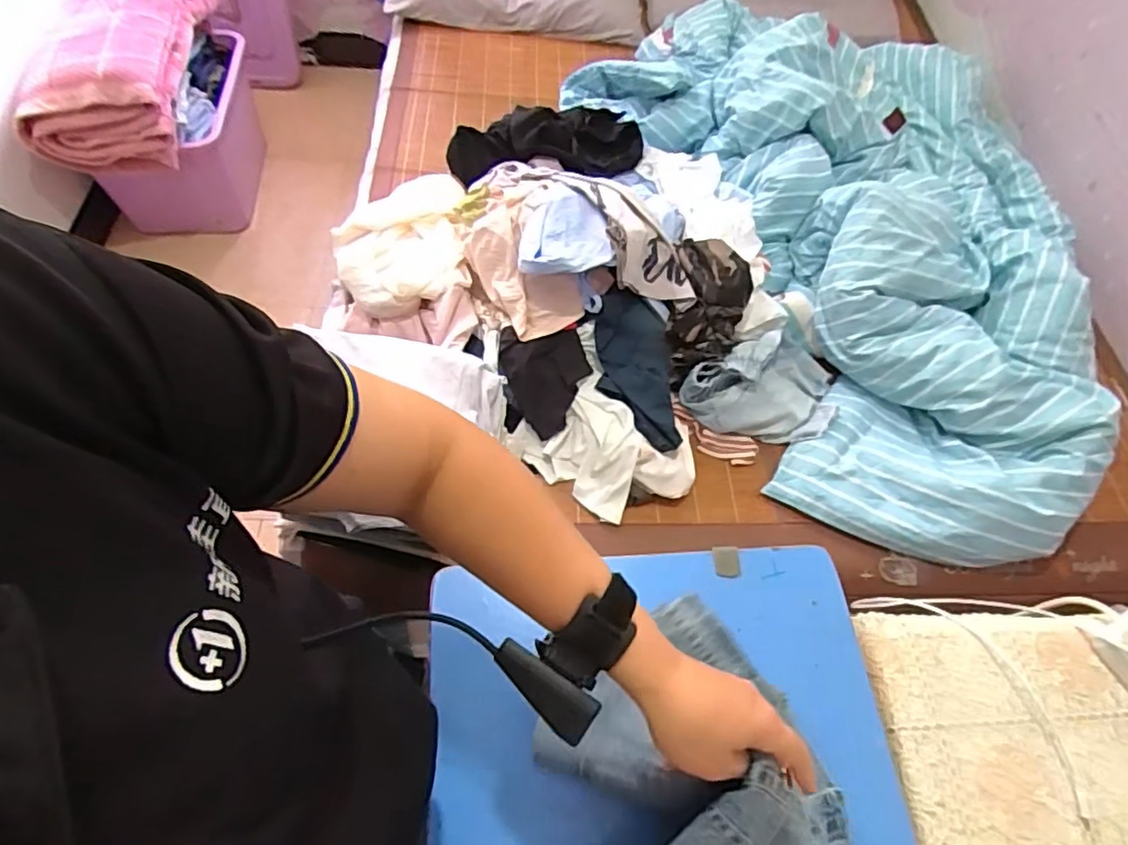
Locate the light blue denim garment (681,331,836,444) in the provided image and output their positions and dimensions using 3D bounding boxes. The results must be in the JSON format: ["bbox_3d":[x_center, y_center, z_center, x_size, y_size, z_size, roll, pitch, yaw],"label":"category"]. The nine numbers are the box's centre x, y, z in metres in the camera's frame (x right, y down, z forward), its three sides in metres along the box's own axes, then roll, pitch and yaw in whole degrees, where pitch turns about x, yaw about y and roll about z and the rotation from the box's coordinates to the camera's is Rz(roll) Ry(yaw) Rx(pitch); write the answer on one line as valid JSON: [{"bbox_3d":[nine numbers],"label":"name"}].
[{"bbox_3d":[0.367,-0.058,1.077,0.283,0.093,0.201,-33,68,-21],"label":"light blue denim garment"}]

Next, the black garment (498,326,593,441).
[{"bbox_3d":[-0.034,-0.068,1.036,0.145,0.077,0.160,1,60,-4],"label":"black garment"}]

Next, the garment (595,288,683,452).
[{"bbox_3d":[0.125,-0.092,1.032,0.134,0.054,0.293,-10,75,-10],"label":"garment"}]

